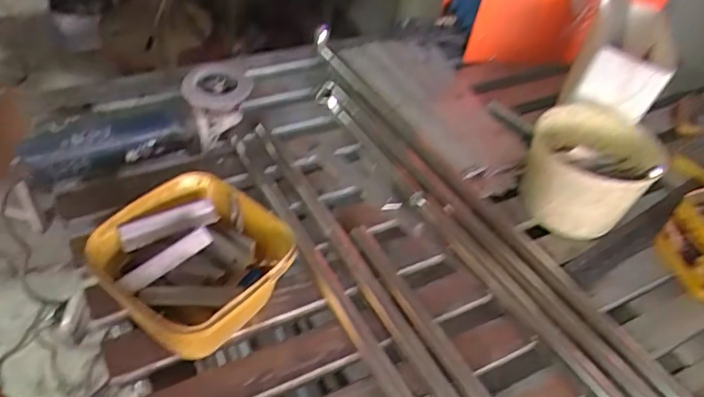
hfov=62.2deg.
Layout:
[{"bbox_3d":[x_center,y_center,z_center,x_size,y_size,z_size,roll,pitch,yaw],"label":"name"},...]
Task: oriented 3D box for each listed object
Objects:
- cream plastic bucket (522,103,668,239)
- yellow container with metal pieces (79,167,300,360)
[{"bbox_3d":[0.313,-0.039,0.785,0.150,0.117,0.172,26,47,13],"label":"cream plastic bucket"},{"bbox_3d":[-0.164,0.078,0.633,0.181,0.098,0.167,32,48,18],"label":"yellow container with metal pieces"}]

